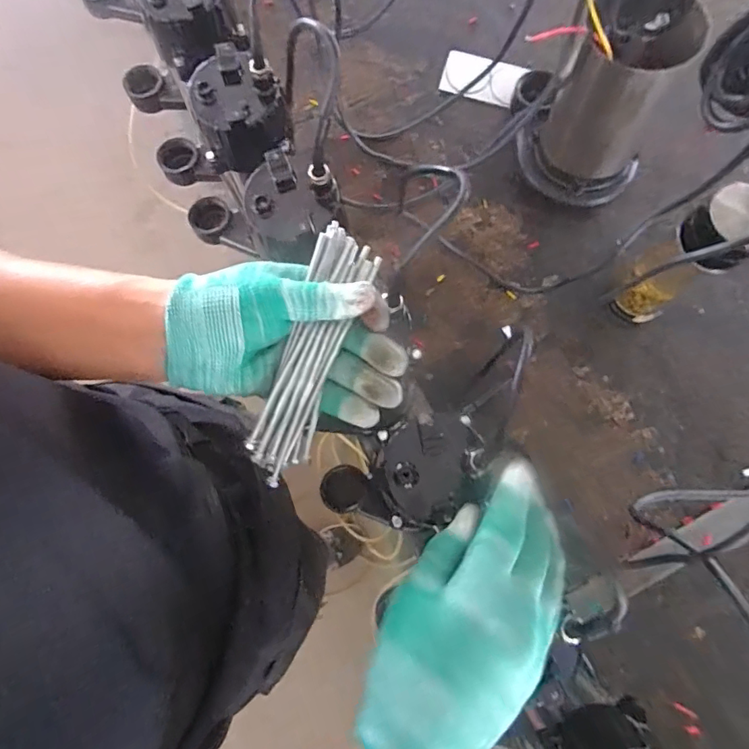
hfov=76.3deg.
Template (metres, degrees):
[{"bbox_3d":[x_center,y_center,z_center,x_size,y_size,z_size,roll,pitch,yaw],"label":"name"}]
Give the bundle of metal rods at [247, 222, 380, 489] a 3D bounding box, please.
[{"bbox_3d":[-0.041,-0.013,0.319,0.038,0.019,0.170,18,87,4],"label":"bundle of metal rods"}]

